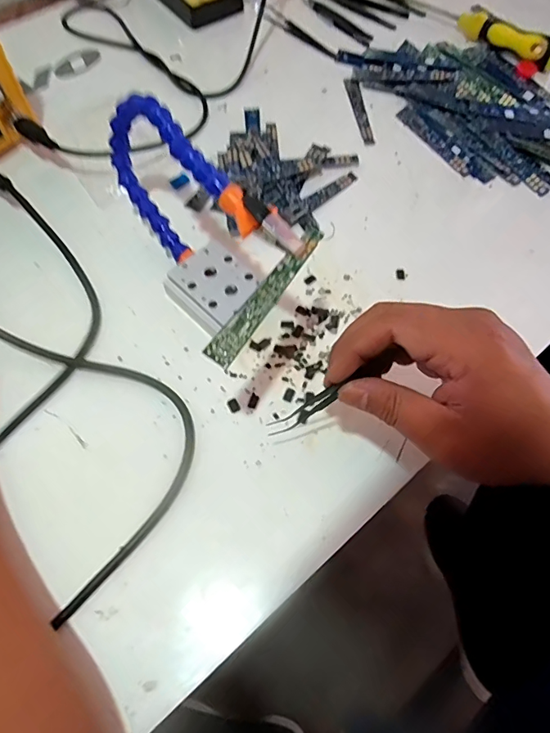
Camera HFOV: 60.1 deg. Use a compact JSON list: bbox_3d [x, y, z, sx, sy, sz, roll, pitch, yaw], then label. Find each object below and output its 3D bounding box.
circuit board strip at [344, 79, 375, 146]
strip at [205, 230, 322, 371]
[{"bbox_3d":[0.084,-0.255,0.475,0.014,0.004,0.098,-5,65,-3],"label":"circuit board strip"},{"bbox_3d":[-0.004,-0.041,0.259,0.014,0.006,0.099,30,67,15],"label":"strip"}]

